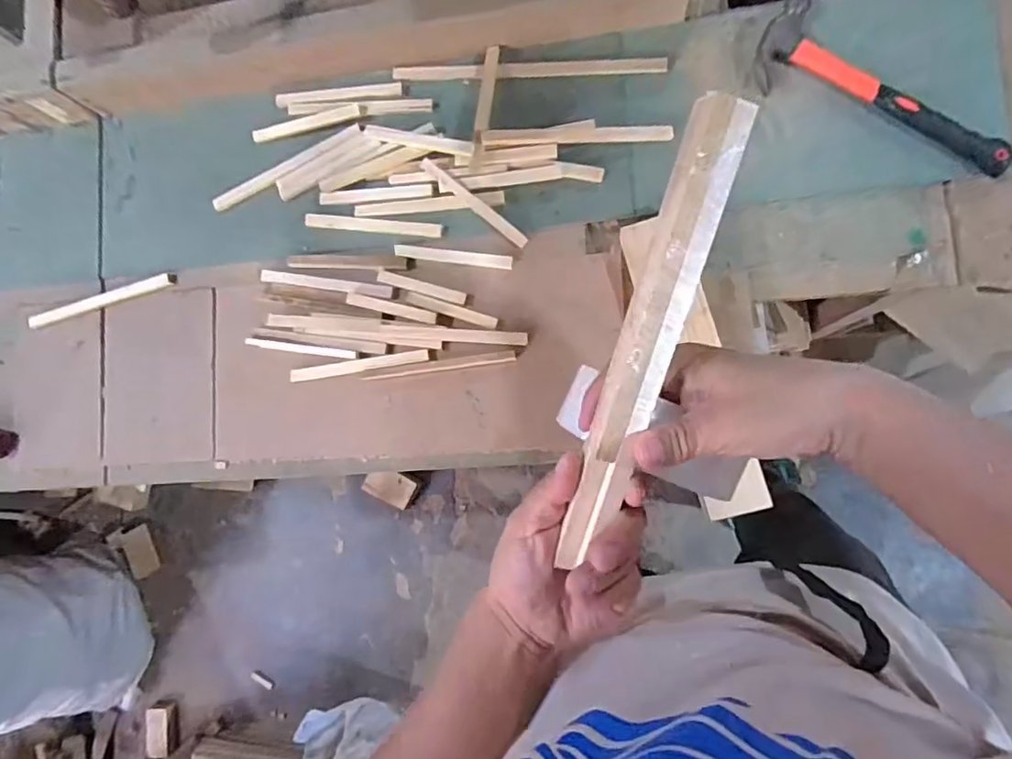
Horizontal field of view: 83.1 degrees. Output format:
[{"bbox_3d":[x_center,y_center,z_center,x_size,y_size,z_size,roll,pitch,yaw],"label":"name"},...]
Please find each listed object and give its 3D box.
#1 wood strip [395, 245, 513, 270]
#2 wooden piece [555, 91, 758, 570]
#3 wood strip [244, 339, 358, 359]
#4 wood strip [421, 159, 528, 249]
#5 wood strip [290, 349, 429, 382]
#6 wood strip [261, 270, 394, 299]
[{"bbox_3d":[-0.061,-0.140,0.652,0.138,0.004,0.015,8,87,8],"label":"wood strip"},{"bbox_3d":[0.079,-0.020,0.320,0.031,0.013,0.266,18,100,9],"label":"wooden piece"},{"bbox_3d":[-0.237,-0.036,0.665,0.134,0.013,0.009,8,87,8],"label":"wood strip"},{"bbox_3d":[-0.038,-0.200,0.645,0.151,0.006,0.012,40,92,9],"label":"wood strip"},{"bbox_3d":[-0.171,-0.016,0.655,0.167,0.004,0.015,-9,85,7],"label":"wood strip"},{"bbox_3d":[-0.212,-0.112,0.669,0.165,0.004,0.014,9,87,8],"label":"wood strip"}]

